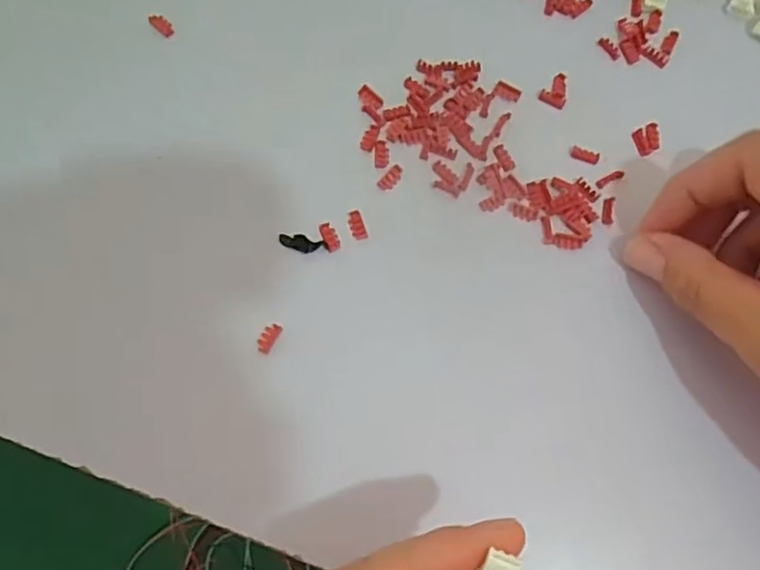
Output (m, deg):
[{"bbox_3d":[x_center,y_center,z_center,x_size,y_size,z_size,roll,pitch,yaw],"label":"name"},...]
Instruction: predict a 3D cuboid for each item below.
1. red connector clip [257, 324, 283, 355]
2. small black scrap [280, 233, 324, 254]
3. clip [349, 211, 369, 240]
[{"bbox_3d":[-0.039,0.018,0.227,0.005,0.004,0.011,30,74,6],"label":"red connector clip"},{"bbox_3d":[-0.029,-0.015,0.237,0.015,0.004,0.006,15,73,1],"label":"small black scrap"},{"bbox_3d":[-0.008,-0.022,0.243,0.006,0.004,0.011,-16,84,-8],"label":"clip"}]

